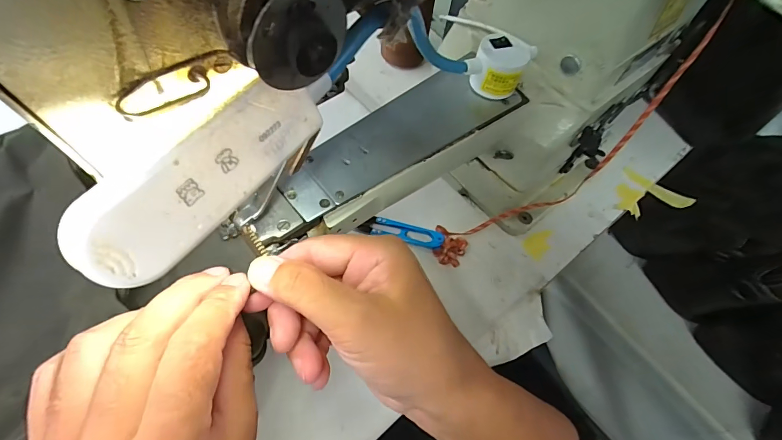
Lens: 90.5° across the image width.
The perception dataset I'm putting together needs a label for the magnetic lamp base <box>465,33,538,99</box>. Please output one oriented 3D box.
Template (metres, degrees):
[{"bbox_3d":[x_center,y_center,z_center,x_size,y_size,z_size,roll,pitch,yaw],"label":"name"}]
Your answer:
[{"bbox_3d":[0.077,-0.110,0.282,0.040,0.033,0.031,21,62,8],"label":"magnetic lamp base"}]

